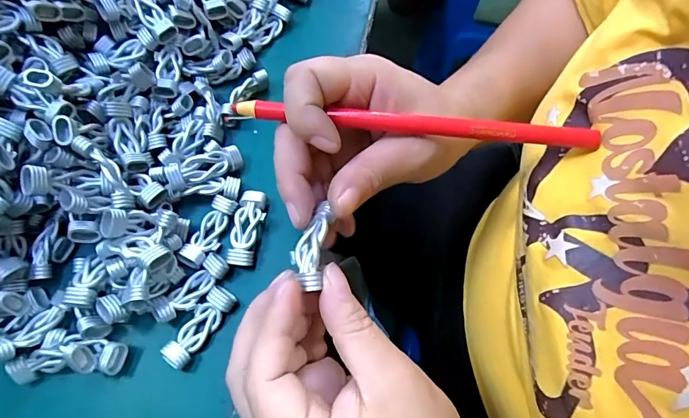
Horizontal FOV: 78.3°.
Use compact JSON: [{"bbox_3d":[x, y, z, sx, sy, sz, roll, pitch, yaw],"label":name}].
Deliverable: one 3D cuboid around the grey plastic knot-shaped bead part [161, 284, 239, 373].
[{"bbox_3d":[-0.077,0.062,0.225,0.015,0.007,0.044,34,70,14],"label":"grey plastic knot-shaped bead part"}]

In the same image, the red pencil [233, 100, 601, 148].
[{"bbox_3d":[0.030,-0.040,0.199,0.167,0.007,0.008,6,66,6],"label":"red pencil"}]

